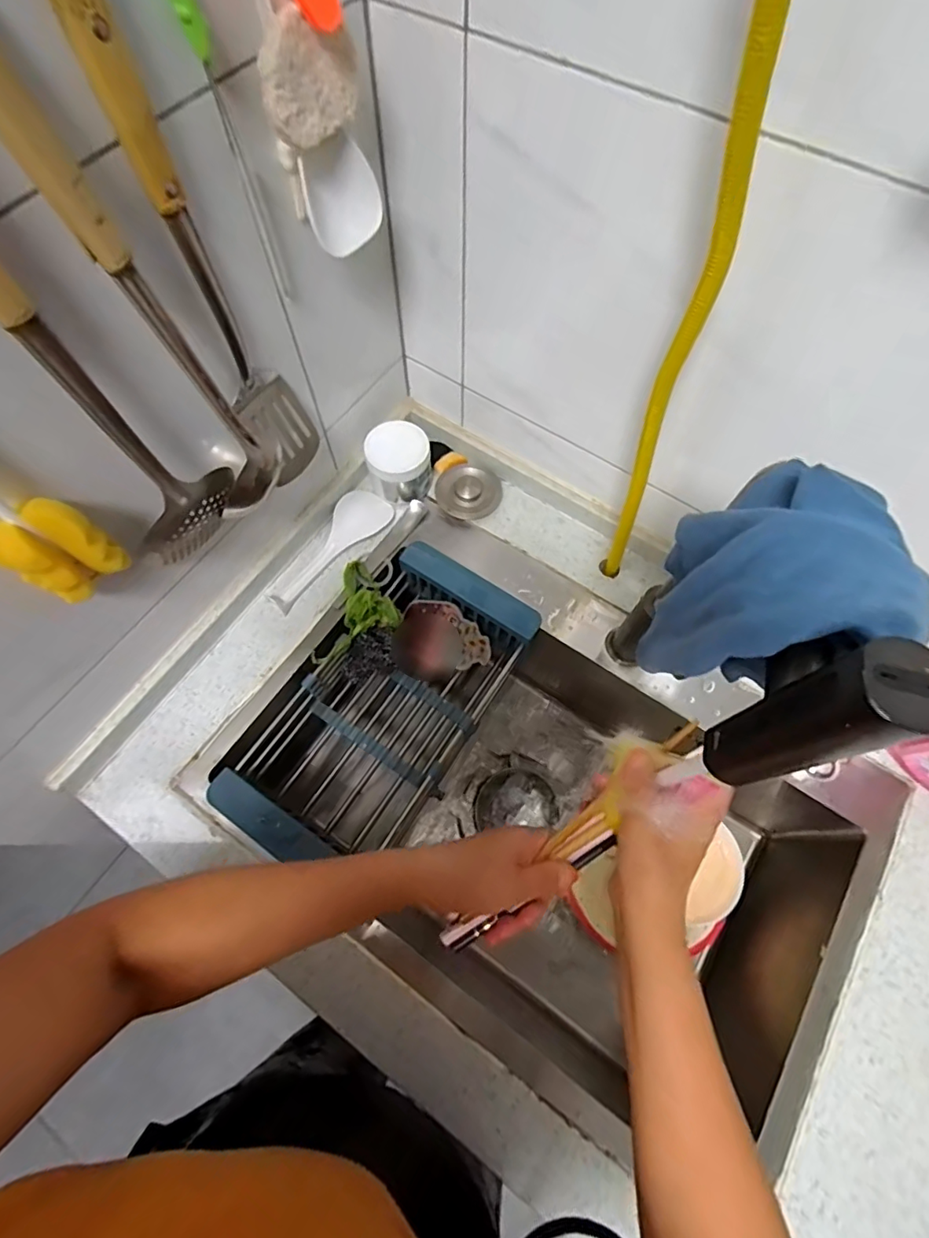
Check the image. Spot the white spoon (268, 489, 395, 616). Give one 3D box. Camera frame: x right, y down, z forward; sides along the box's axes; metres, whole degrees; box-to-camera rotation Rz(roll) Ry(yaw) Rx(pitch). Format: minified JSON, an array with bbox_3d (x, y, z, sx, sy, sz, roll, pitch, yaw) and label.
[{"bbox_3d":[-0.166,-0.086,0.650,0.059,0.022,0.185,35,71,13],"label":"white spoon"}]

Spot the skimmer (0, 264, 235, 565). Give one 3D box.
[{"bbox_3d":[-0.230,-0.136,0.327,0.053,0.334,0.080,6,67,2],"label":"skimmer"}]

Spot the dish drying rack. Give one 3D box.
[{"bbox_3d":[-0.093,0.107,0.633,0.194,0.088,0.380,32,70,12],"label":"dish drying rack"}]

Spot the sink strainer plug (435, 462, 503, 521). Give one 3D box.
[{"bbox_3d":[0.005,-0.171,0.690,0.083,0.023,0.083,0,67,-1],"label":"sink strainer plug"}]

